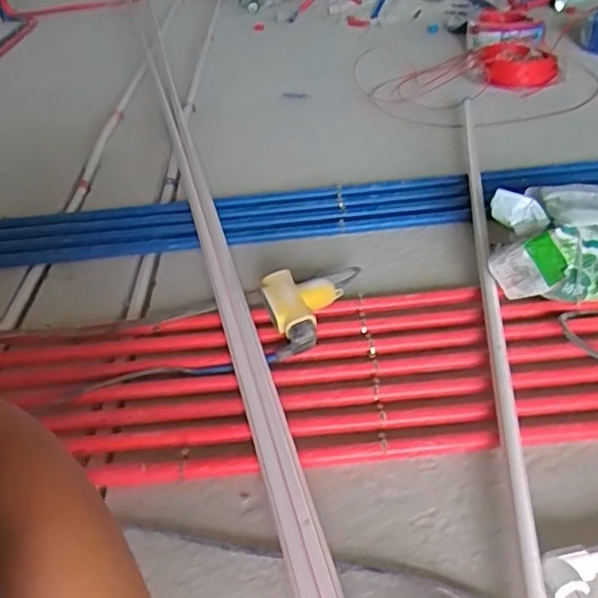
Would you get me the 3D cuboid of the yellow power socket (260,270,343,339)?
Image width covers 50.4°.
[{"bbox_3d":[0.007,0.008,0.824,0.102,0.058,0.084,-8,37,-2],"label":"yellow power socket"}]

